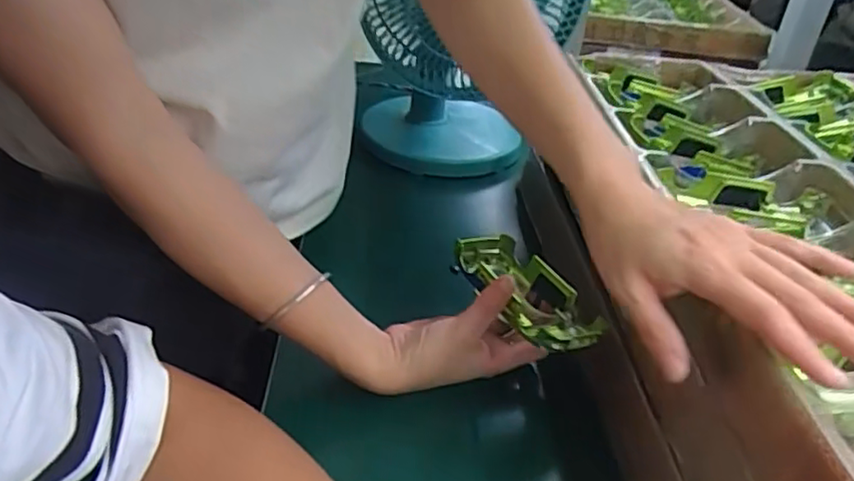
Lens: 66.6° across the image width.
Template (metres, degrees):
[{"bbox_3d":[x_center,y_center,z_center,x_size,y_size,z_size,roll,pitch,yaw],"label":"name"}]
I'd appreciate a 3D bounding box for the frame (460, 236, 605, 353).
[{"bbox_3d":[0.068,0.040,0.478,0.058,0.033,0.136,-15,38,-29],"label":"frame"}]

